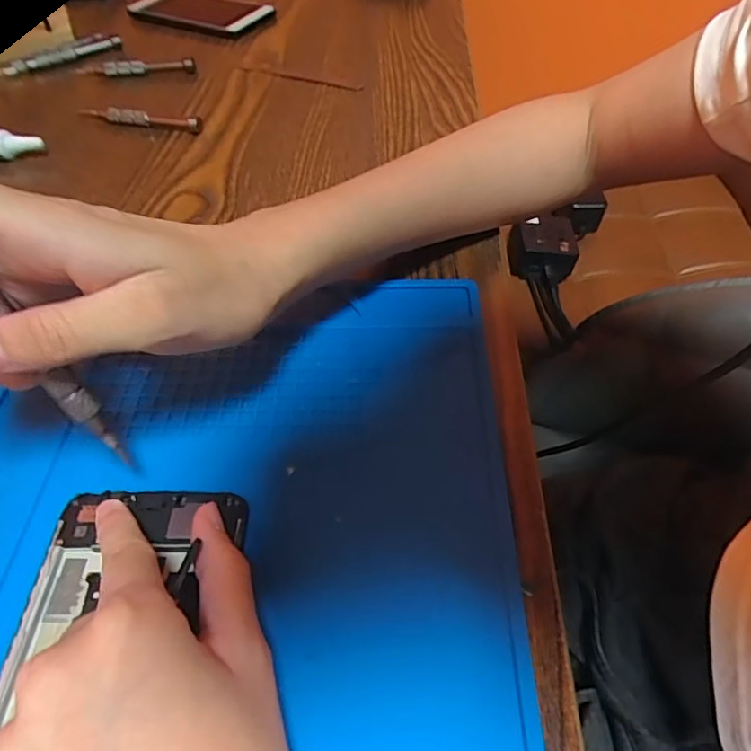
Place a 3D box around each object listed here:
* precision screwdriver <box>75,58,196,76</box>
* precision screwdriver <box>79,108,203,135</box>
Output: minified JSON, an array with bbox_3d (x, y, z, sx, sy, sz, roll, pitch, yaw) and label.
[{"bbox_3d":[-0.201,-0.260,0.470,0.097,0.010,0.012,-4,51,-3],"label":"precision screwdriver"},{"bbox_3d":[-0.175,-0.191,0.414,0.096,0.010,0.008,11,52,9],"label":"precision screwdriver"}]

